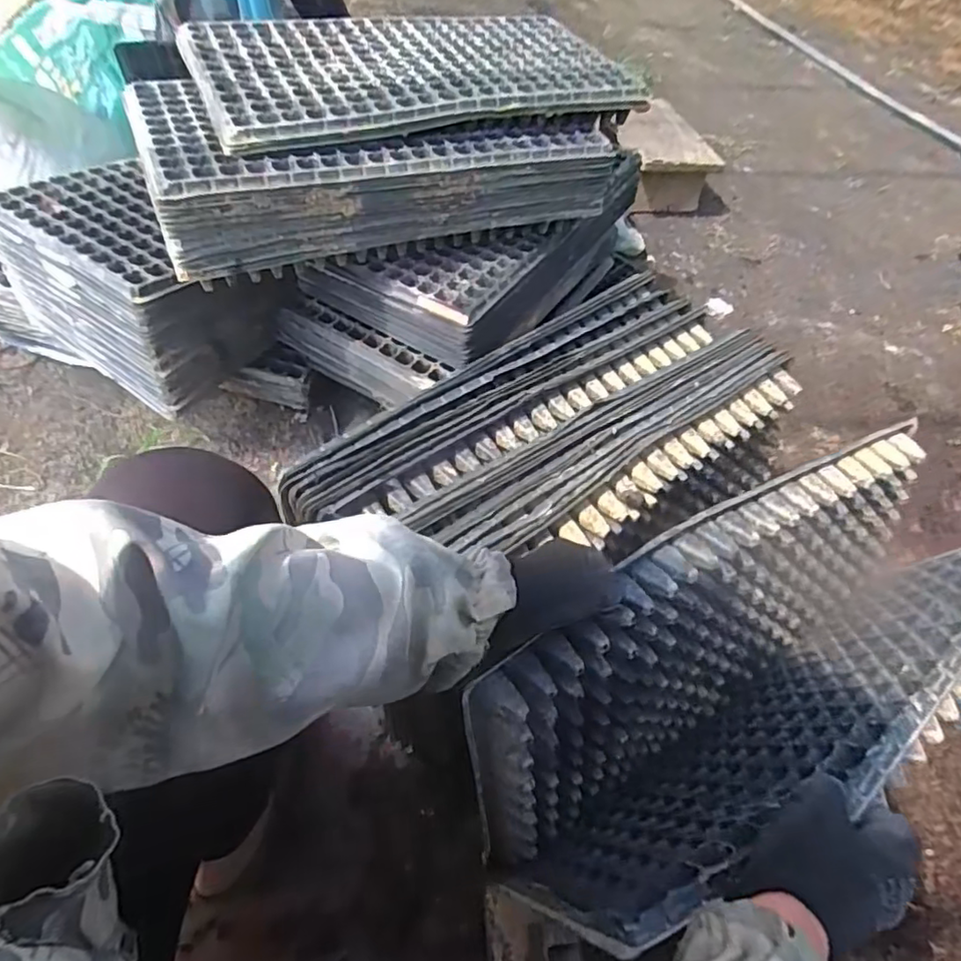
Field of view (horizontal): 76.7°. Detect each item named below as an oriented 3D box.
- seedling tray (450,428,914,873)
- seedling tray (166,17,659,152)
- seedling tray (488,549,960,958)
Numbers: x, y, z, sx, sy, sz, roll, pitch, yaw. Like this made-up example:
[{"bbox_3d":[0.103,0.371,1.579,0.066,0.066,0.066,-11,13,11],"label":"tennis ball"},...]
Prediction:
[{"bbox_3d":[0.212,0.145,0.552,0.499,0.243,0.043,-24,35,-26],"label":"seedling tray"},{"bbox_3d":[-0.080,-0.535,0.784,0.541,0.034,0.277,-19,58,-19],"label":"seedling tray"},{"bbox_3d":[0.255,0.201,0.520,0.508,0.246,0.037,-24,76,-26],"label":"seedling tray"}]

